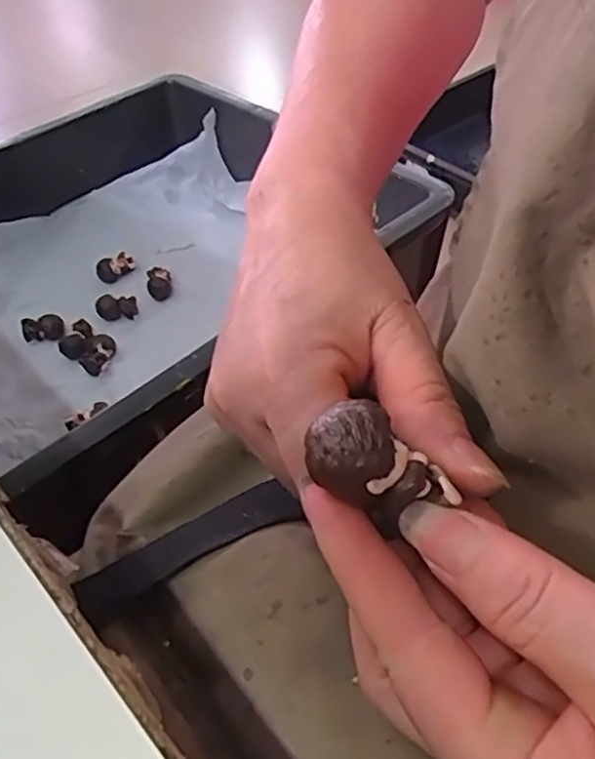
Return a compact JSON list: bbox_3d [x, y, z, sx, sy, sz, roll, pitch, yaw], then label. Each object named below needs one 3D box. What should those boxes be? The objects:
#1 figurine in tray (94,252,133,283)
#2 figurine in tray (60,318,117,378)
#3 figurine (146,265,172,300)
[{"bbox_3d":[-0.194,-0.121,0.702,0.038,0.022,0.021,-36,55,-25],"label":"figurine in tray"},{"bbox_3d":[-0.196,-0.031,0.623,0.052,0.022,0.038,30,57,28],"label":"figurine in tray"},{"bbox_3d":[-0.143,-0.101,0.686,0.025,0.020,0.030,-13,48,-8],"label":"figurine"}]

